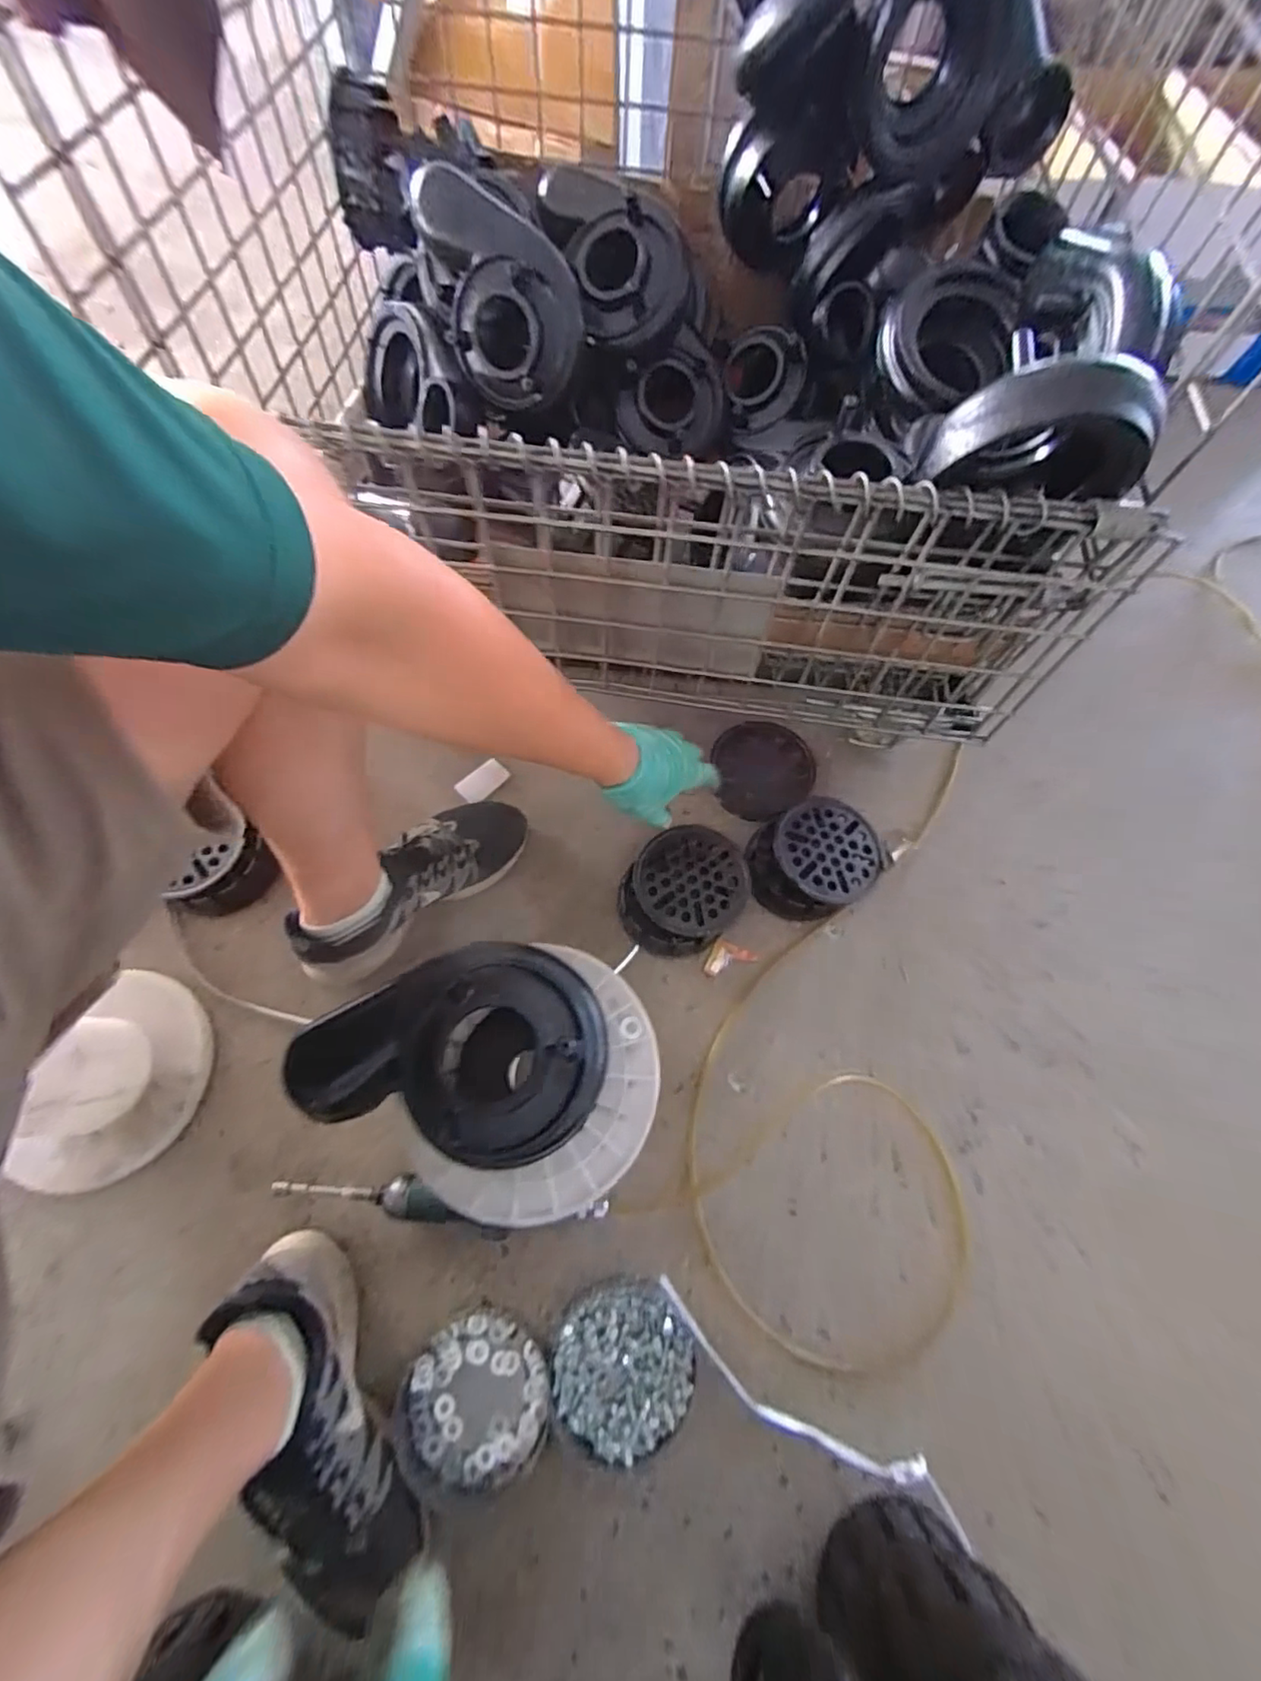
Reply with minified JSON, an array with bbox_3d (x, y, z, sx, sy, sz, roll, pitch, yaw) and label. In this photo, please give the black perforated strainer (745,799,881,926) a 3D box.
[{"bbox_3d":[0.223,0.020,0.713,0.147,0.052,0.157,31,71,9],"label":"black perforated strainer"}]

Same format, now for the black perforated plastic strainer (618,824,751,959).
[{"bbox_3d":[0.063,0.060,0.708,0.140,0.049,0.163,32,71,10],"label":"black perforated plastic strainer"}]

